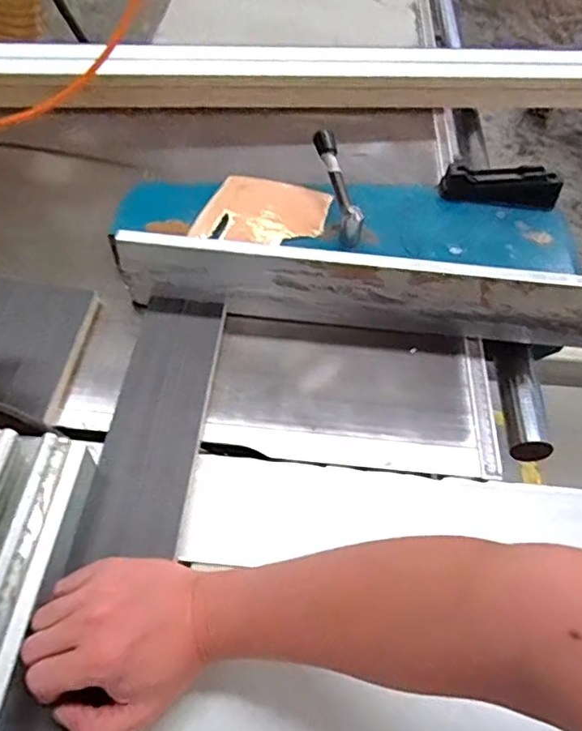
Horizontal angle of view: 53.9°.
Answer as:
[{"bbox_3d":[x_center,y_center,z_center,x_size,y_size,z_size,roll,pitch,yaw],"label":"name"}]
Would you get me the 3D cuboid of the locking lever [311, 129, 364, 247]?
[{"bbox_3d":[0.051,-0.200,0.632,0.019,0.036,0.137,-11,74,-12],"label":"locking lever"}]

